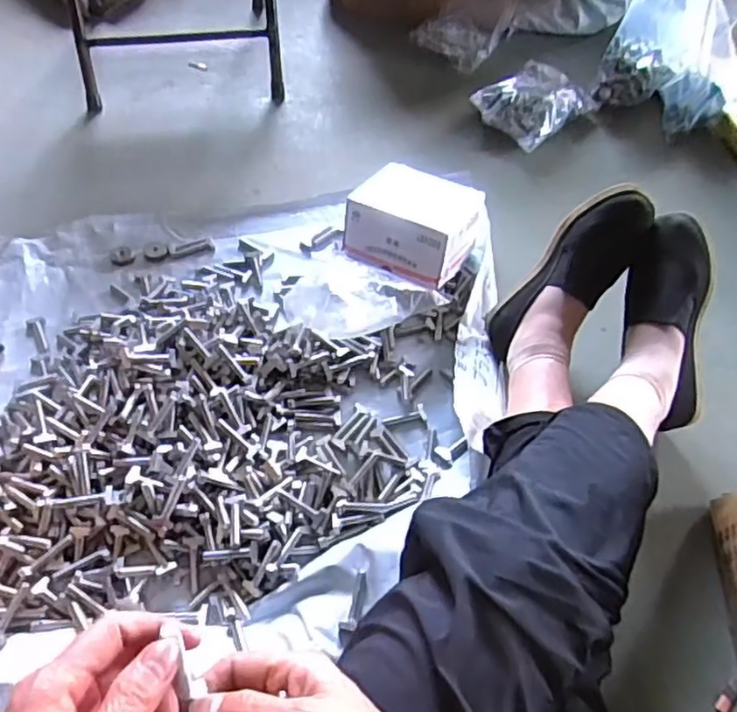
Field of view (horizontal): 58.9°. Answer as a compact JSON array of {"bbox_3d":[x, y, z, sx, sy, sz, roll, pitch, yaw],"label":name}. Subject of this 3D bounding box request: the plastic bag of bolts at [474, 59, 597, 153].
[{"bbox_3d":[0.281,-0.428,1.099,0.187,0.062,0.135,-36,65,-24],"label":"plastic bag of bolts"}]

